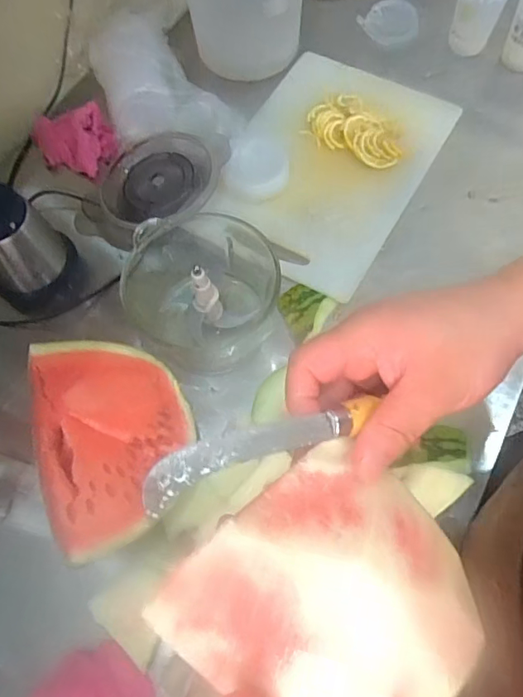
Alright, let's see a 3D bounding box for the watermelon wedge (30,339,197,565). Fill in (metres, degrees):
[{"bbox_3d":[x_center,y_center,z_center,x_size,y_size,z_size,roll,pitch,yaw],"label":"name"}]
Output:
[{"bbox_3d":[-0.155,0.096,0.537,0.151,0.074,0.218,-12,63,-28],"label":"watermelon wedge"}]

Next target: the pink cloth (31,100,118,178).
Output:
[{"bbox_3d":[-0.283,-0.317,0.771,0.114,0.051,0.118,-26,68,-8],"label":"pink cloth"}]

